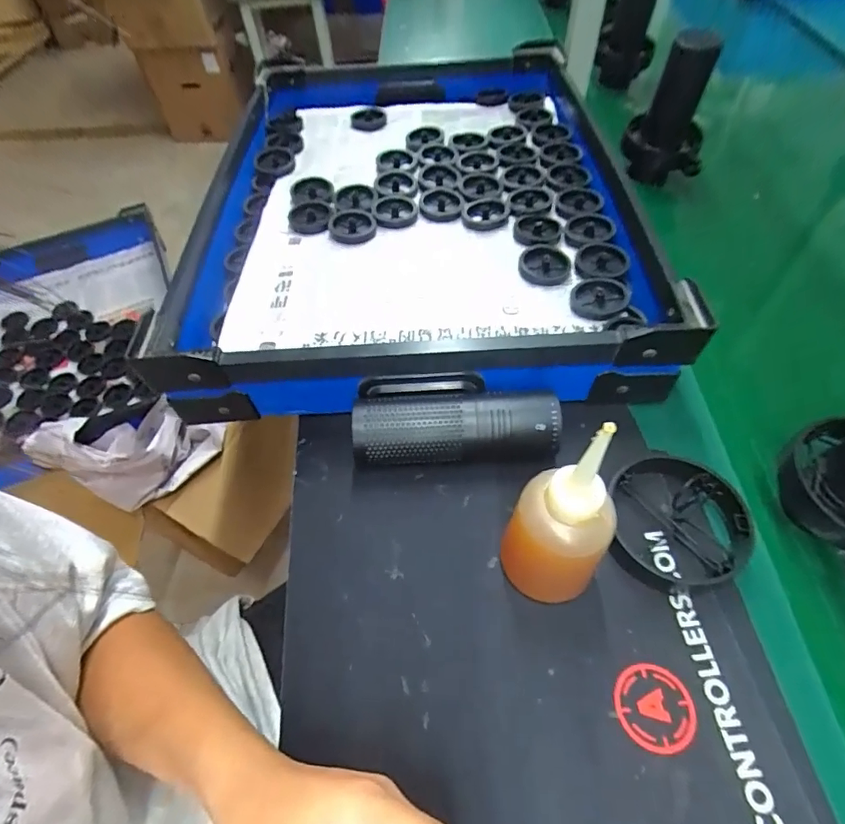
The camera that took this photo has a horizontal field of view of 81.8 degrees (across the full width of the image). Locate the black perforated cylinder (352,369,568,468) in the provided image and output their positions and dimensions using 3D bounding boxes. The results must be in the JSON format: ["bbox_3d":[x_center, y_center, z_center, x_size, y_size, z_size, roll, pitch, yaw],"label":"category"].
[{"bbox_3d":[0.027,0.013,0.402,0.161,0.054,0.073,0,54,3],"label":"black perforated cylinder"}]

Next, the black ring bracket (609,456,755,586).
[{"bbox_3d":[0.185,0.076,0.354,0.093,0.038,0.087,-1,54,2],"label":"black ring bracket"}]

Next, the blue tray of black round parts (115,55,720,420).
[{"bbox_3d":[-0.015,-0.272,0.586,0.447,0.085,0.656,-5,54,-1],"label":"blue tray of black round parts"}]

